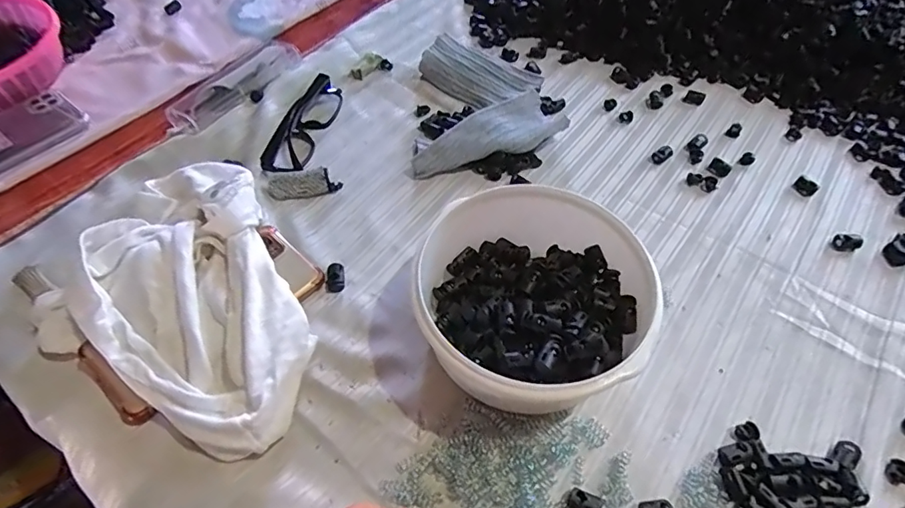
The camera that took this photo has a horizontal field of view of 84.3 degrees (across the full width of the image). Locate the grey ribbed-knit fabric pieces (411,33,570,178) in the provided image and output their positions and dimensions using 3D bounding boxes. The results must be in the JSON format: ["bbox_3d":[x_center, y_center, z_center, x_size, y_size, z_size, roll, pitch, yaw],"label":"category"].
[{"bbox_3d":[0.036,-0.159,0.530,0.146,0.033,0.176,0,54,1],"label":"grey ribbed-knit fabric pieces"}]

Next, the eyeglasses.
[{"bbox_3d":[-0.151,-0.136,0.509,0.038,0.025,0.129,9,54,7],"label":"eyeglasses"}]

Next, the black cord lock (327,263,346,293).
[{"bbox_3d":[-0.097,0.020,0.418,0.014,0.010,0.024,-8,54,-6],"label":"black cord lock"}]

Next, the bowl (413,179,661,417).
[{"bbox_3d":[0.066,0.033,0.365,0.164,0.077,0.159,0,54,0],"label":"bowl"}]

